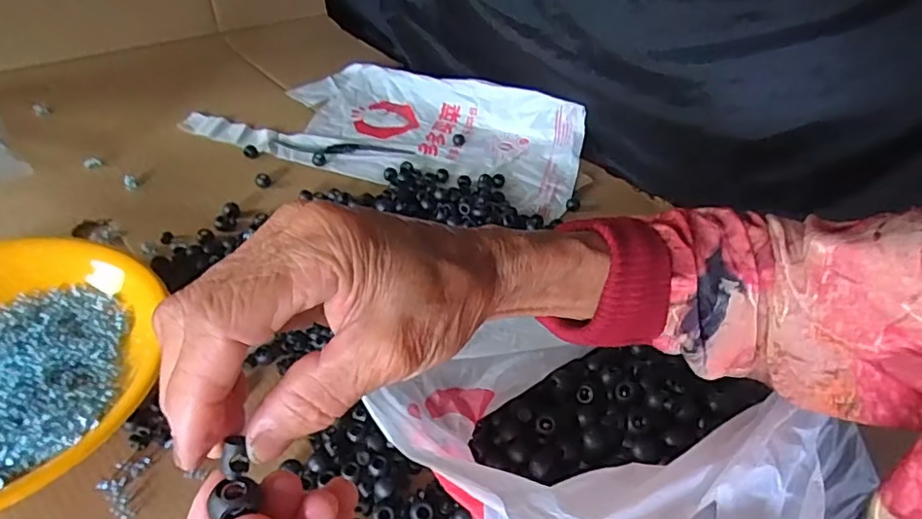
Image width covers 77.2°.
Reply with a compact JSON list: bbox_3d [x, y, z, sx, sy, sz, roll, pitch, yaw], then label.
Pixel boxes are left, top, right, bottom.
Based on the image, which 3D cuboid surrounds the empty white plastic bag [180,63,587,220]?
[{"bbox_3d":[-0.080,-0.186,0.737,0.472,0.049,0.241,13,41,6],"label":"empty white plastic bag"}]

